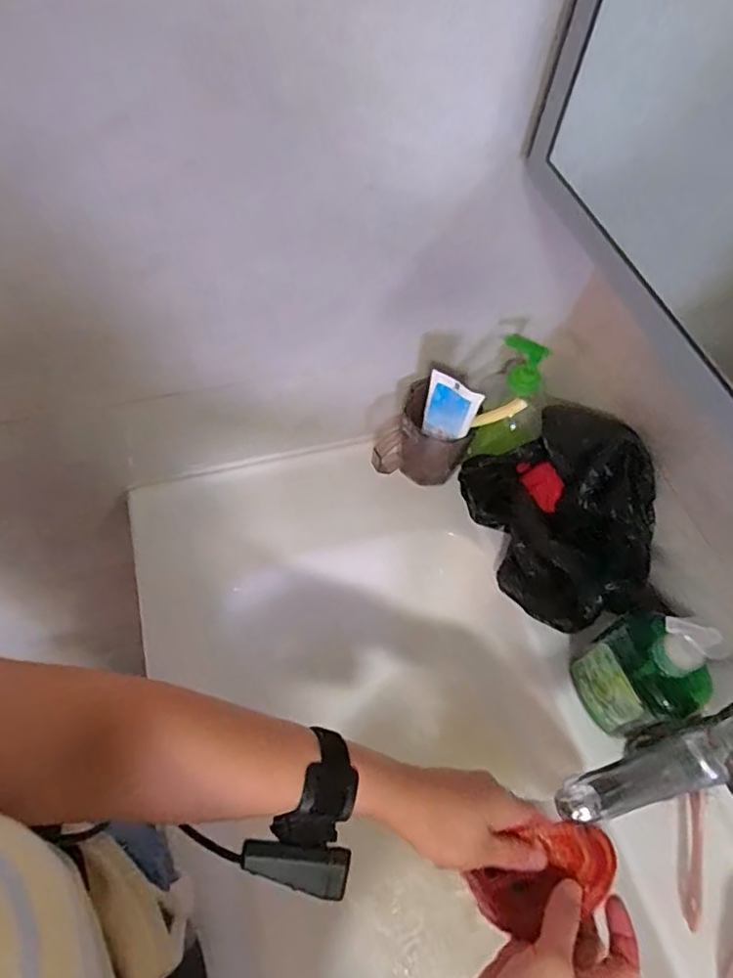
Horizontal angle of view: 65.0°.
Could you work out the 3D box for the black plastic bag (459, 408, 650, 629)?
[{"bbox_3d":[0.191,0.021,0.561,0.123,0.127,0.203,-14,61,-13],"label":"black plastic bag"}]

